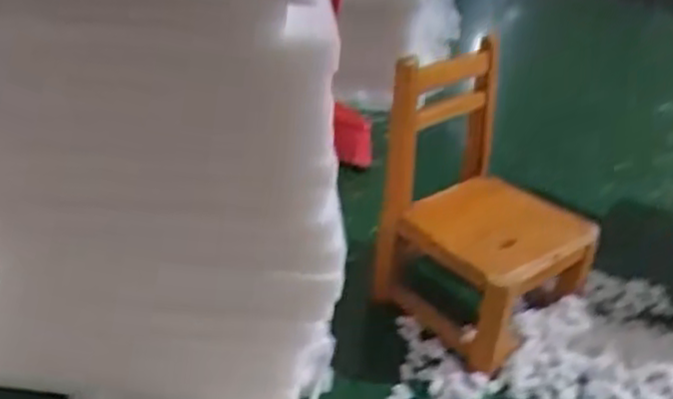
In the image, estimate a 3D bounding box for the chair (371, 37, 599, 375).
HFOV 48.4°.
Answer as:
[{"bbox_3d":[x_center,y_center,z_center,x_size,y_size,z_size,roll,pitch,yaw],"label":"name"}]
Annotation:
[{"bbox_3d":[0.245,0.021,1.222,0.267,0.445,0.299,-16,36,-36],"label":"chair"}]

